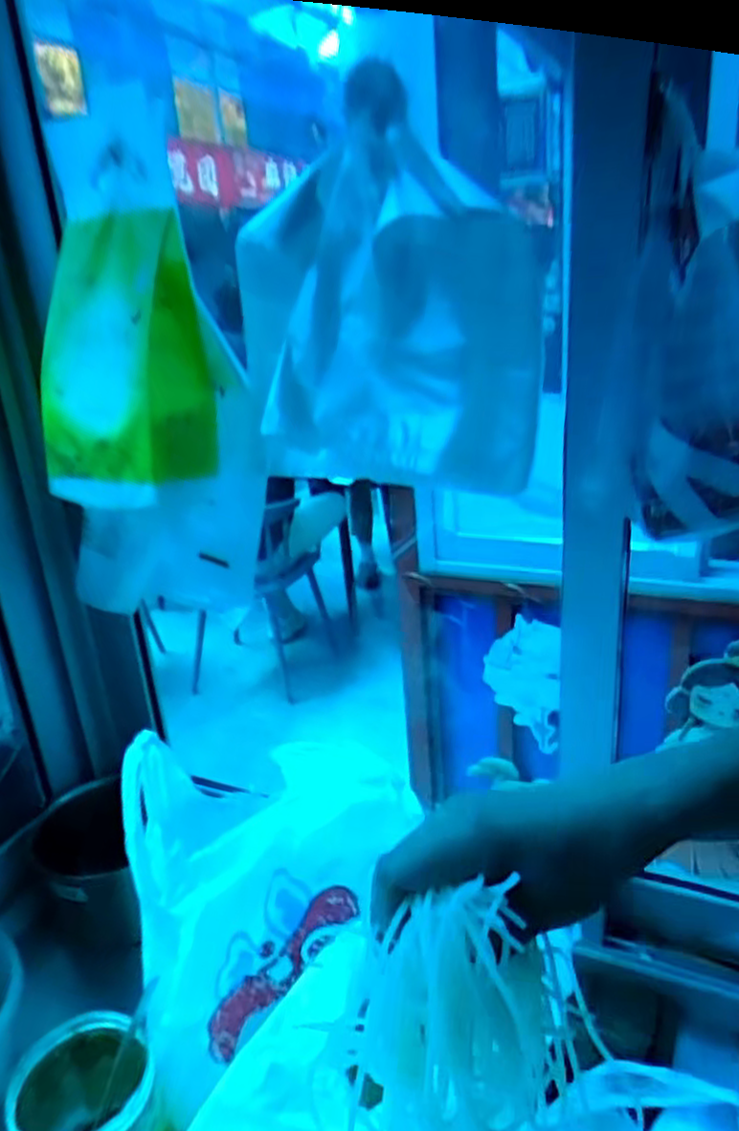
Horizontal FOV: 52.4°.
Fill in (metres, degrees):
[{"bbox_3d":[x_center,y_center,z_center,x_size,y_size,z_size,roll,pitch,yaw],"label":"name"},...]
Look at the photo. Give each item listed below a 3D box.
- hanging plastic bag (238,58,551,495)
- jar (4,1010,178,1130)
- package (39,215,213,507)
[{"bbox_3d":[-0.002,-0.202,0.554,0.236,0.268,0.120,12,26,38],"label":"hanging plastic bag"},{"bbox_3d":[-0.201,0.413,0.554,0.100,0.106,0.108,-13,22,-23],"label":"jar"},{"bbox_3d":[-0.219,-0.176,0.647,0.135,0.219,0.087,5,22,25],"label":"package"}]

